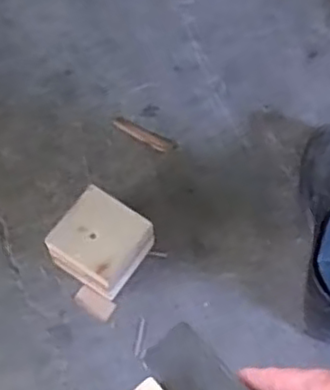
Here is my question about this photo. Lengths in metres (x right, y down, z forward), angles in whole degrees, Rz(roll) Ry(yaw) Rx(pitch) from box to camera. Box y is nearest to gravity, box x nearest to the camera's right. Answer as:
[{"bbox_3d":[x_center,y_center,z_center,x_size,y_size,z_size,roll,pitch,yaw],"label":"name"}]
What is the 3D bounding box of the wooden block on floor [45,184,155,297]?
[{"bbox_3d":[-0.072,0.060,0.806,0.098,0.076,0.095,31,68,14],"label":"wooden block on floor"}]

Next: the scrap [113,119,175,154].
[{"bbox_3d":[-0.030,-0.078,0.900,0.089,0.004,0.019,27,70,12],"label":"scrap"}]

